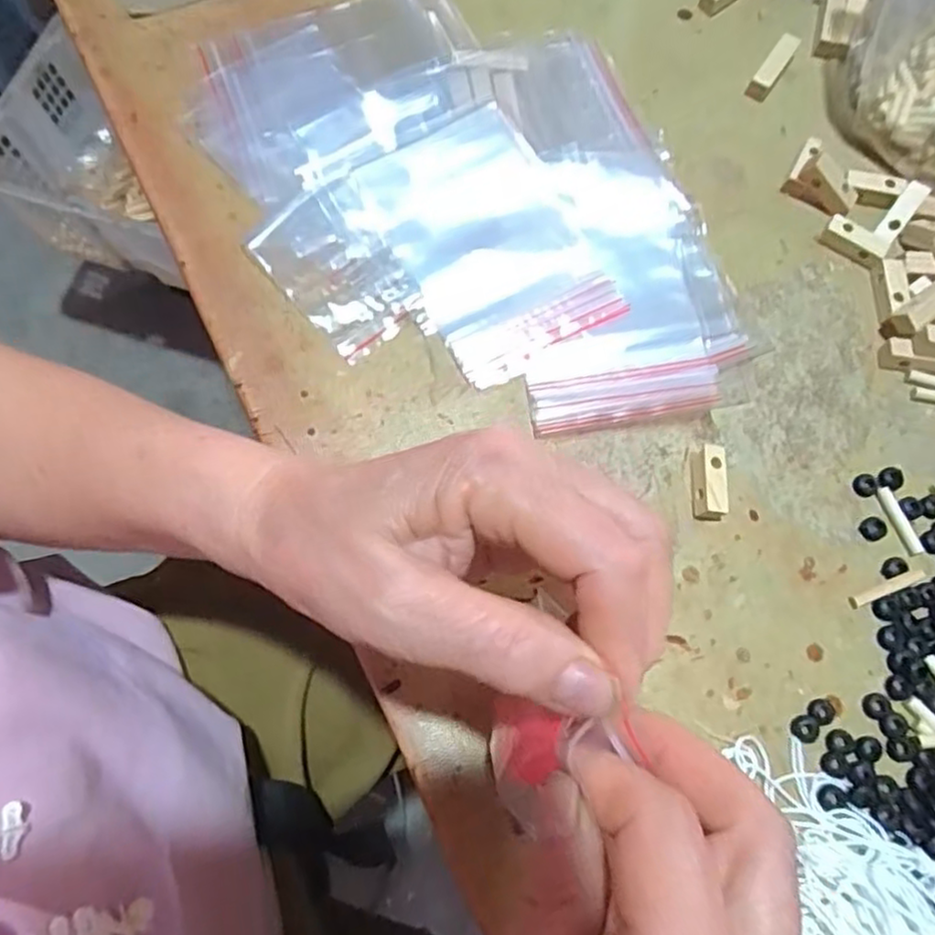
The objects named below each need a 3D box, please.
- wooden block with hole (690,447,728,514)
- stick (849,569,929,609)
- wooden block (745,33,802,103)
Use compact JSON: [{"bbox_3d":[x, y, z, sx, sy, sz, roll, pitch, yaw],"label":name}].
[{"bbox_3d":[0.104,0.007,0.297,0.014,0.013,0.029,4,72,0],"label":"wooden block with hole"},{"bbox_3d":[0.175,0.050,0.287,0.033,0.004,0.005,-25,74,4],"label":"stick"},{"bbox_3d":[0.163,-0.213,0.365,0.011,0.011,0.043,32,74,9],"label":"wooden block"}]

